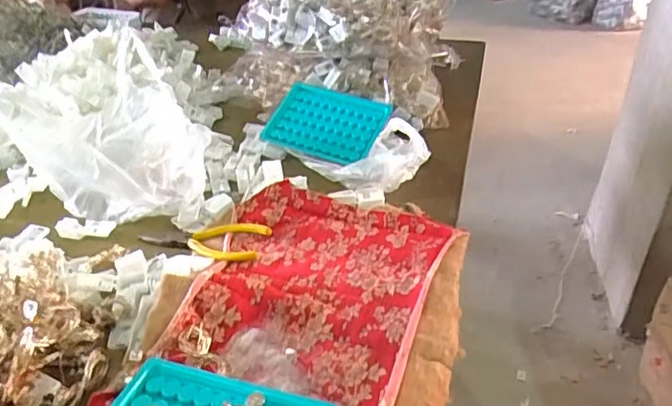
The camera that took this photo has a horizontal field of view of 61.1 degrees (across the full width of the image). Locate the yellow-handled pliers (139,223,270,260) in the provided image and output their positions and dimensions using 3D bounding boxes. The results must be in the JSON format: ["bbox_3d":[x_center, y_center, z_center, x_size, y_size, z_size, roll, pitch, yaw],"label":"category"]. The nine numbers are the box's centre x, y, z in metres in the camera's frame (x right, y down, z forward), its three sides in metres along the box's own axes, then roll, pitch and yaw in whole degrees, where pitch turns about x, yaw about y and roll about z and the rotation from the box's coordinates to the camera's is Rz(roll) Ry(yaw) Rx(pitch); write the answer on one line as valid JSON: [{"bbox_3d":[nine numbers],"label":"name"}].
[{"bbox_3d":[-0.125,0.035,0.525,0.121,0.014,0.048,6,34,12],"label":"yellow-handled pliers"}]

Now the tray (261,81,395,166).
[{"bbox_3d":[-0.012,-0.095,0.665,0.126,0.009,0.096,20,63,21],"label":"tray"}]

